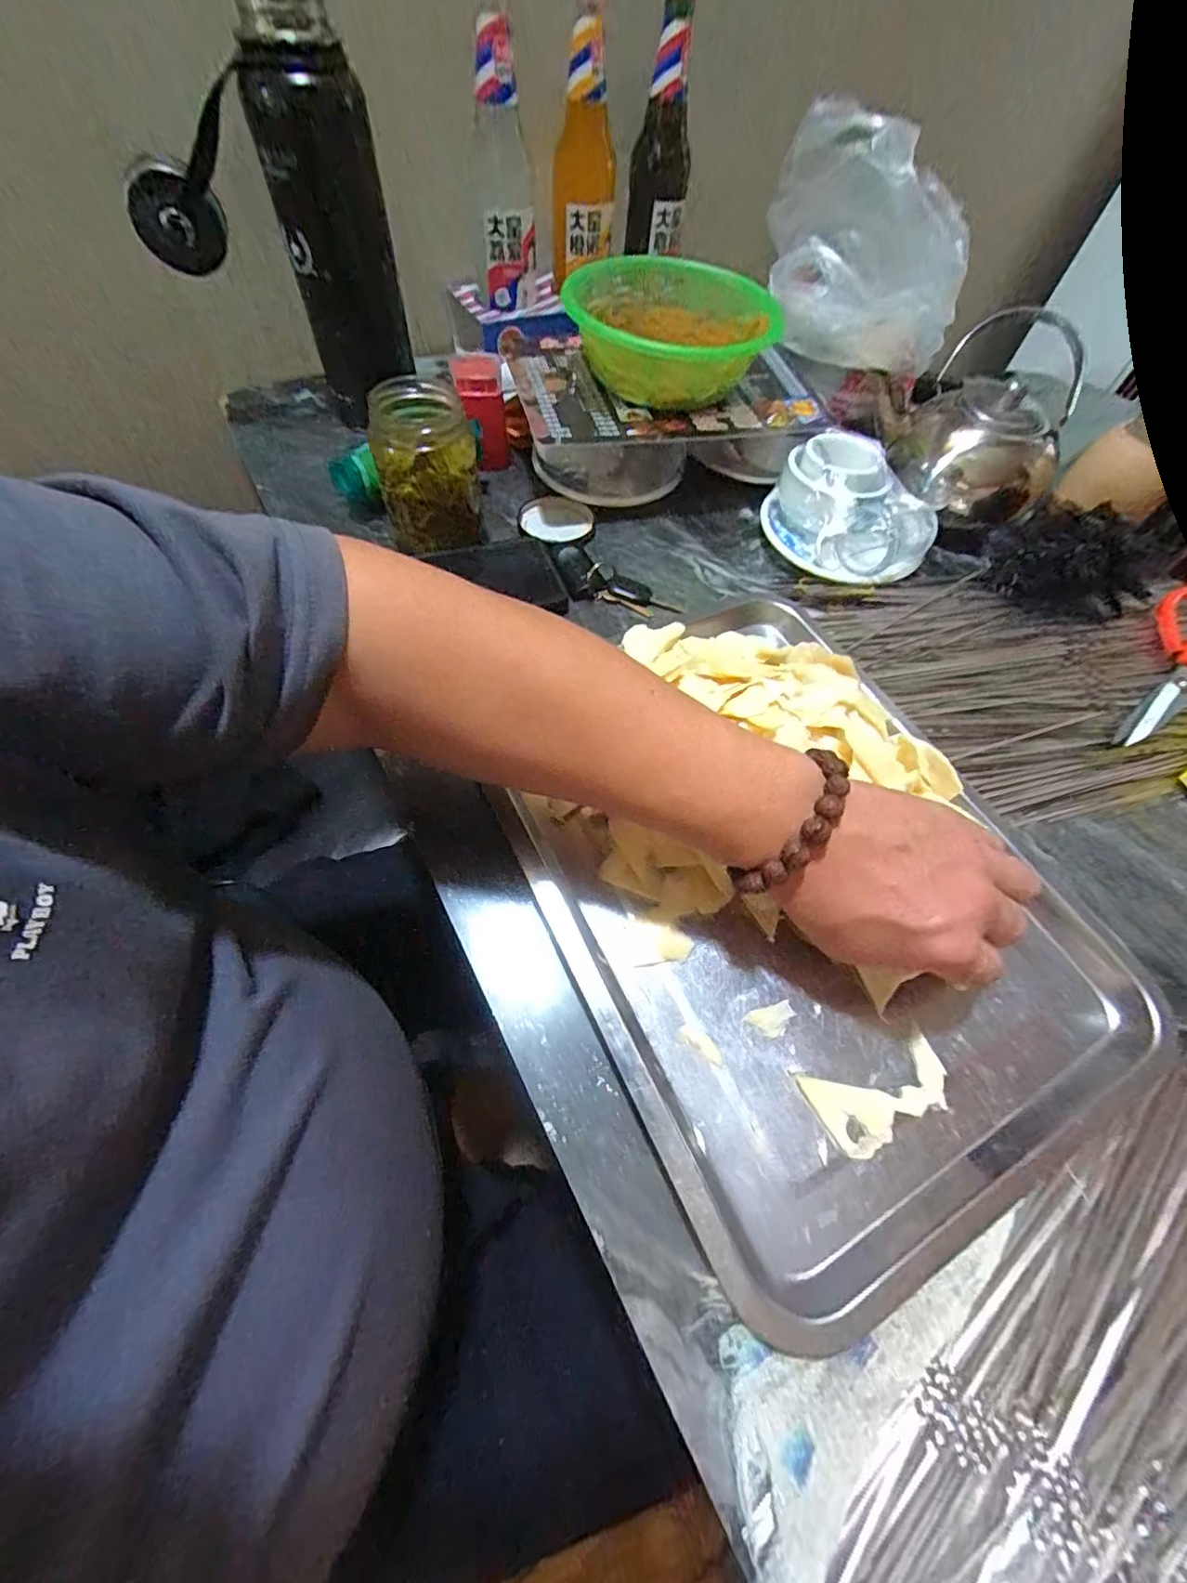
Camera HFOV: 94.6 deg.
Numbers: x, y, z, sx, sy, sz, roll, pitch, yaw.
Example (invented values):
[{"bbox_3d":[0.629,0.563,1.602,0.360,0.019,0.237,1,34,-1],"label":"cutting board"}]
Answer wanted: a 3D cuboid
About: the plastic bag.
[{"bbox_3d":[0.271,-0.525,0.527,0.185,0.151,0.078,-3,61,-6],"label":"plastic bag"}]

